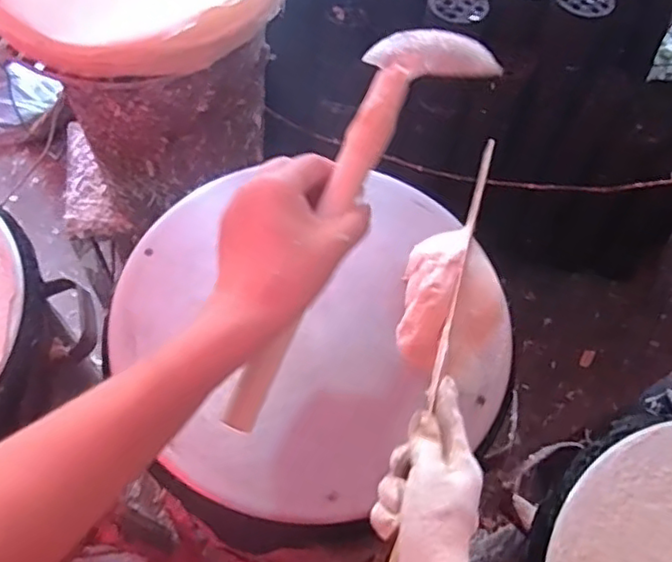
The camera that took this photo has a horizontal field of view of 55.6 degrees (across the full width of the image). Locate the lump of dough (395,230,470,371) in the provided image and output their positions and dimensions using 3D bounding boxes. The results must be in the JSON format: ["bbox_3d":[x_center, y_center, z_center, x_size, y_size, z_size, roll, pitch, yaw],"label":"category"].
[{"bbox_3d":[0.088,0.008,0.612,0.049,0.026,0.150,18,61,6],"label":"lump of dough"}]

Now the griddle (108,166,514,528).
[{"bbox_3d":[-0.020,0.028,0.618,0.354,0.025,0.352,2,60,-3],"label":"griddle"}]

